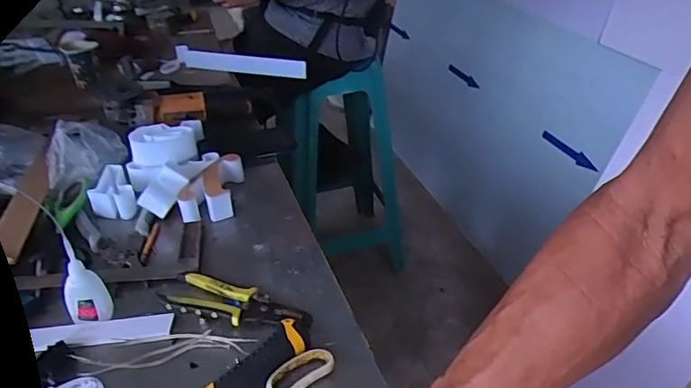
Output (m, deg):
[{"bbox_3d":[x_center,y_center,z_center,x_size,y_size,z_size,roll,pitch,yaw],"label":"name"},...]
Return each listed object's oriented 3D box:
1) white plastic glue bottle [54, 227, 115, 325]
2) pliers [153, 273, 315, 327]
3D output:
[{"bbox_3d":[-0.290,0.097,0.593,0.044,0.100,0.036,-24,39,-30],"label":"white plastic glue bottle"},{"bbox_3d":[-0.127,0.123,0.618,0.165,0.020,0.055,10,35,14],"label":"pliers"}]

